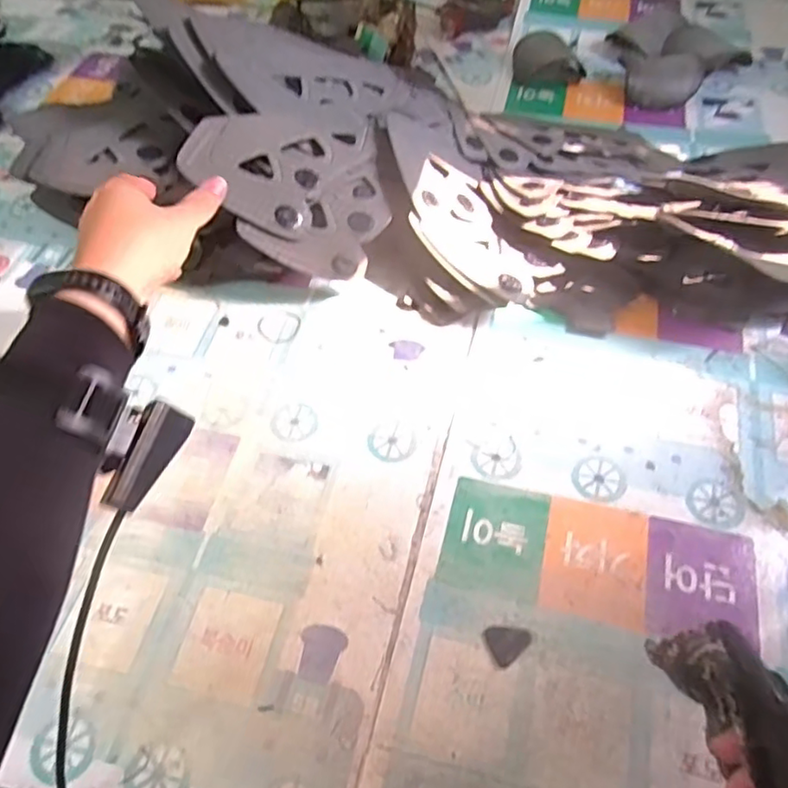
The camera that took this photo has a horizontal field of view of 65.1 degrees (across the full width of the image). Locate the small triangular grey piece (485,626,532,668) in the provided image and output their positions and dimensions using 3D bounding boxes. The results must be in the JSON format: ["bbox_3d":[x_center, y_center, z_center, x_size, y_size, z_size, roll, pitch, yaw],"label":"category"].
[{"bbox_3d":[0.076,0.162,0.407,0.028,0.005,0.024,-24,57,-13],"label":"small triangular grey piece"}]

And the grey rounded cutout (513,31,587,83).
[{"bbox_3d":[0.201,-0.431,0.800,0.094,0.041,0.062,9,55,9],"label":"grey rounded cutout"}]

